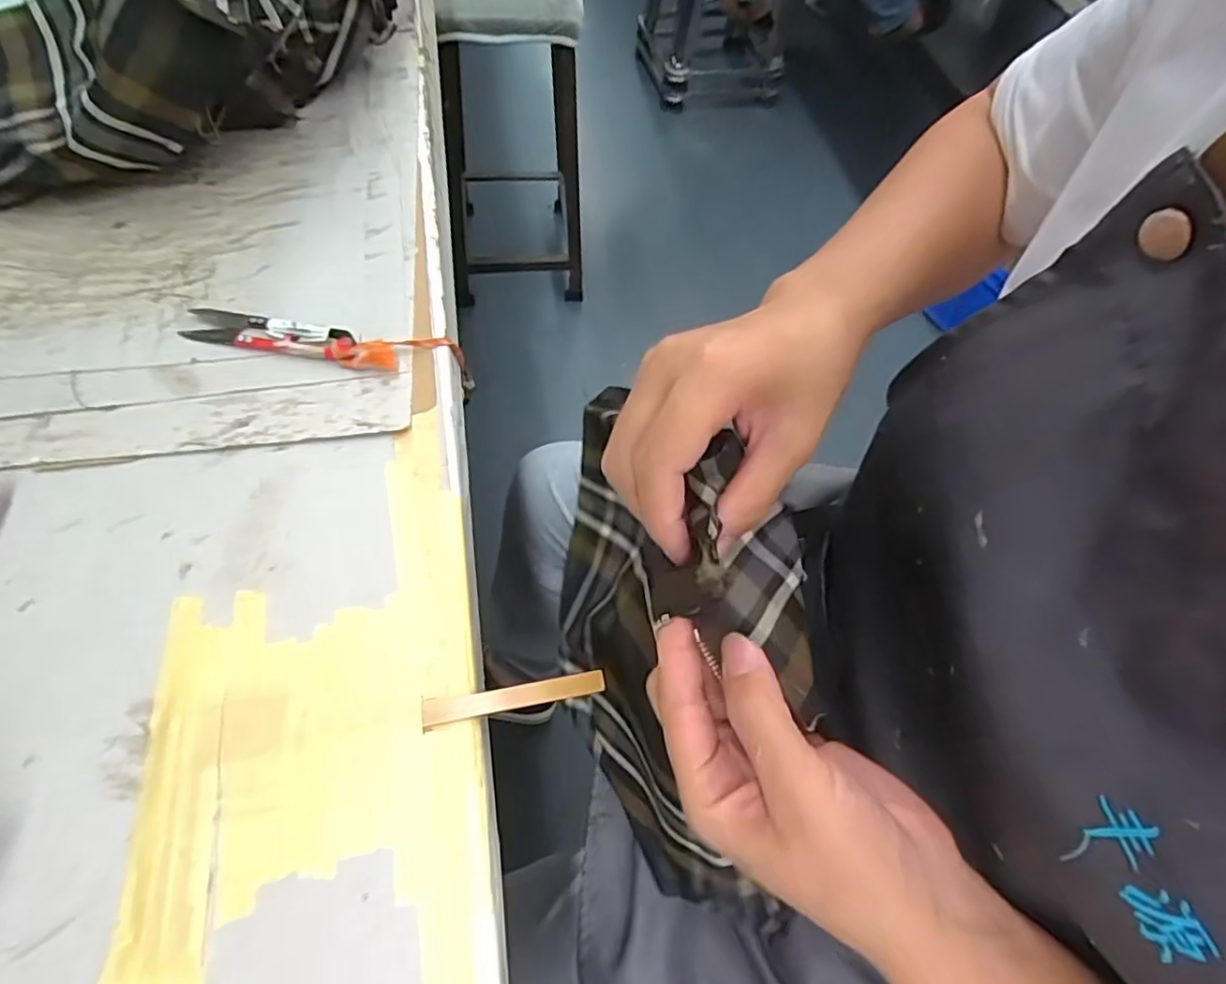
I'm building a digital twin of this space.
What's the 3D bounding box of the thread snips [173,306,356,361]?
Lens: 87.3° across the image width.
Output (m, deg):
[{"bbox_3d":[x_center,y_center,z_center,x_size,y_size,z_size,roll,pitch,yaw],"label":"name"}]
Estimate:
[{"bbox_3d":[-0.203,-0.093,0.380,0.104,0.009,0.023,11,61,3],"label":"thread snips"}]

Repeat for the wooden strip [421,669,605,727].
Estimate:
[{"bbox_3d":[-0.044,0.091,0.285,0.080,0.005,0.011,-7,61,-7],"label":"wooden strip"}]

